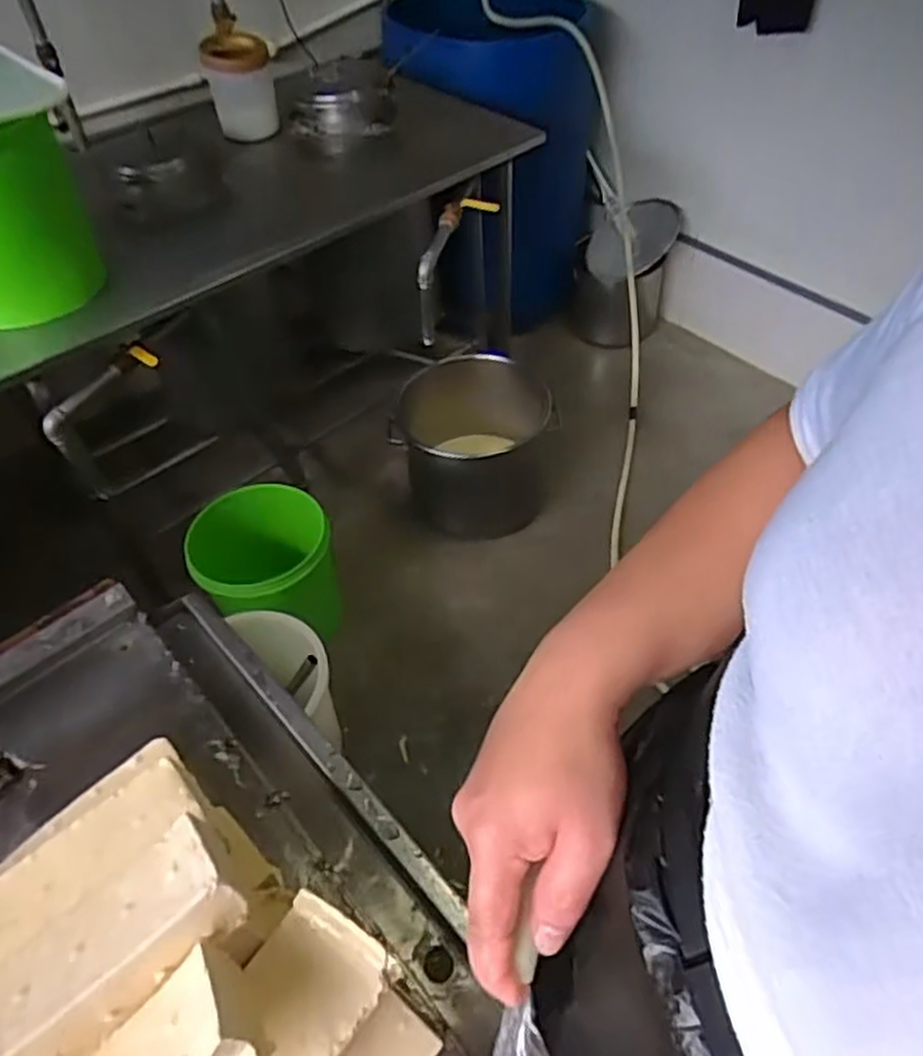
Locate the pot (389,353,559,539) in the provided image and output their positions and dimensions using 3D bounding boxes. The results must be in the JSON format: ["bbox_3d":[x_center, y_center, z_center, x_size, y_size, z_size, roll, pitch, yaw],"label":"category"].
[{"bbox_3d":[0.054,-0.217,1.884,0.417,0.281,0.402,-2,48,2],"label":"pot"}]

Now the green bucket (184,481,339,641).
[{"bbox_3d":[-0.396,0.094,1.575,0.282,0.255,0.297,-18,50,-12],"label":"green bucket"}]

